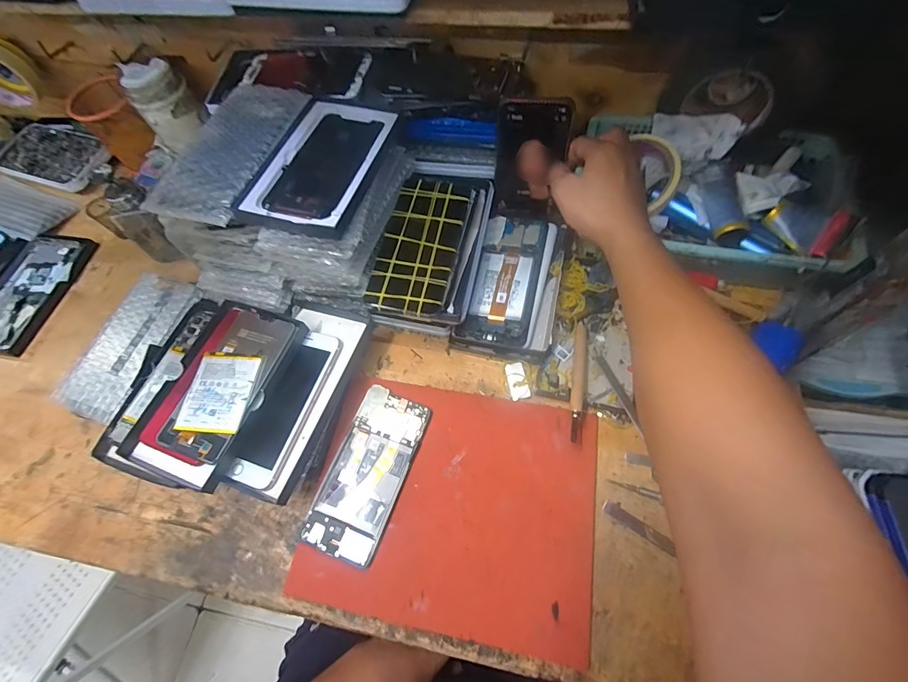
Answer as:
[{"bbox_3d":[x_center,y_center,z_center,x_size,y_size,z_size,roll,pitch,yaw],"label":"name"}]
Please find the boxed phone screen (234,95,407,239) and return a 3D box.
[{"bbox_3d":[-0.120,-0.170,0.377,0.098,0.016,0.169,13,66,11],"label":"boxed phone screen"}]

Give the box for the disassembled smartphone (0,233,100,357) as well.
[{"bbox_3d":[-0.555,-0.066,0.524,0.104,0.010,0.175,14,67,2],"label":"disassembled smartphone"}]

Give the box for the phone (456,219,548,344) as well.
[{"bbox_3d":[0.060,-0.073,0.444,0.071,0.011,0.157,14,70,11],"label":"phone"}]

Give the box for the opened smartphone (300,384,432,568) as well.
[{"bbox_3d":[-0.081,0.124,0.387,0.071,0.009,0.152,17,67,13],"label":"opened smartphone"}]

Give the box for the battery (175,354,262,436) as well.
[{"bbox_3d":[-0.228,0.050,0.390,0.062,0.004,0.078,5,63,0],"label":"battery"}]

